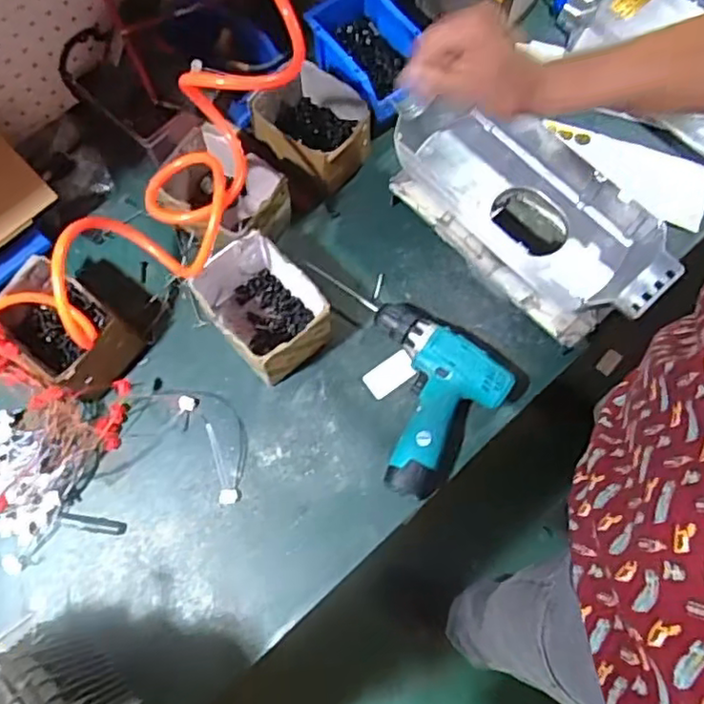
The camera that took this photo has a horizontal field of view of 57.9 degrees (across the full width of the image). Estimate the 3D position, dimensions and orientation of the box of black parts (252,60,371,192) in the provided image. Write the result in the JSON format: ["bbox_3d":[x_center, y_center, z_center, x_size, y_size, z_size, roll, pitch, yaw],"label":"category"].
[{"bbox_3d":[-0.053,-0.301,0.859,0.149,0.105,0.113,38,76,13],"label":"box of black parts"}]

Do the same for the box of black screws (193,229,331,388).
[{"bbox_3d":[-0.107,-0.052,0.773,0.107,0.106,0.145,-40,75,-12],"label":"box of black screws"}]

